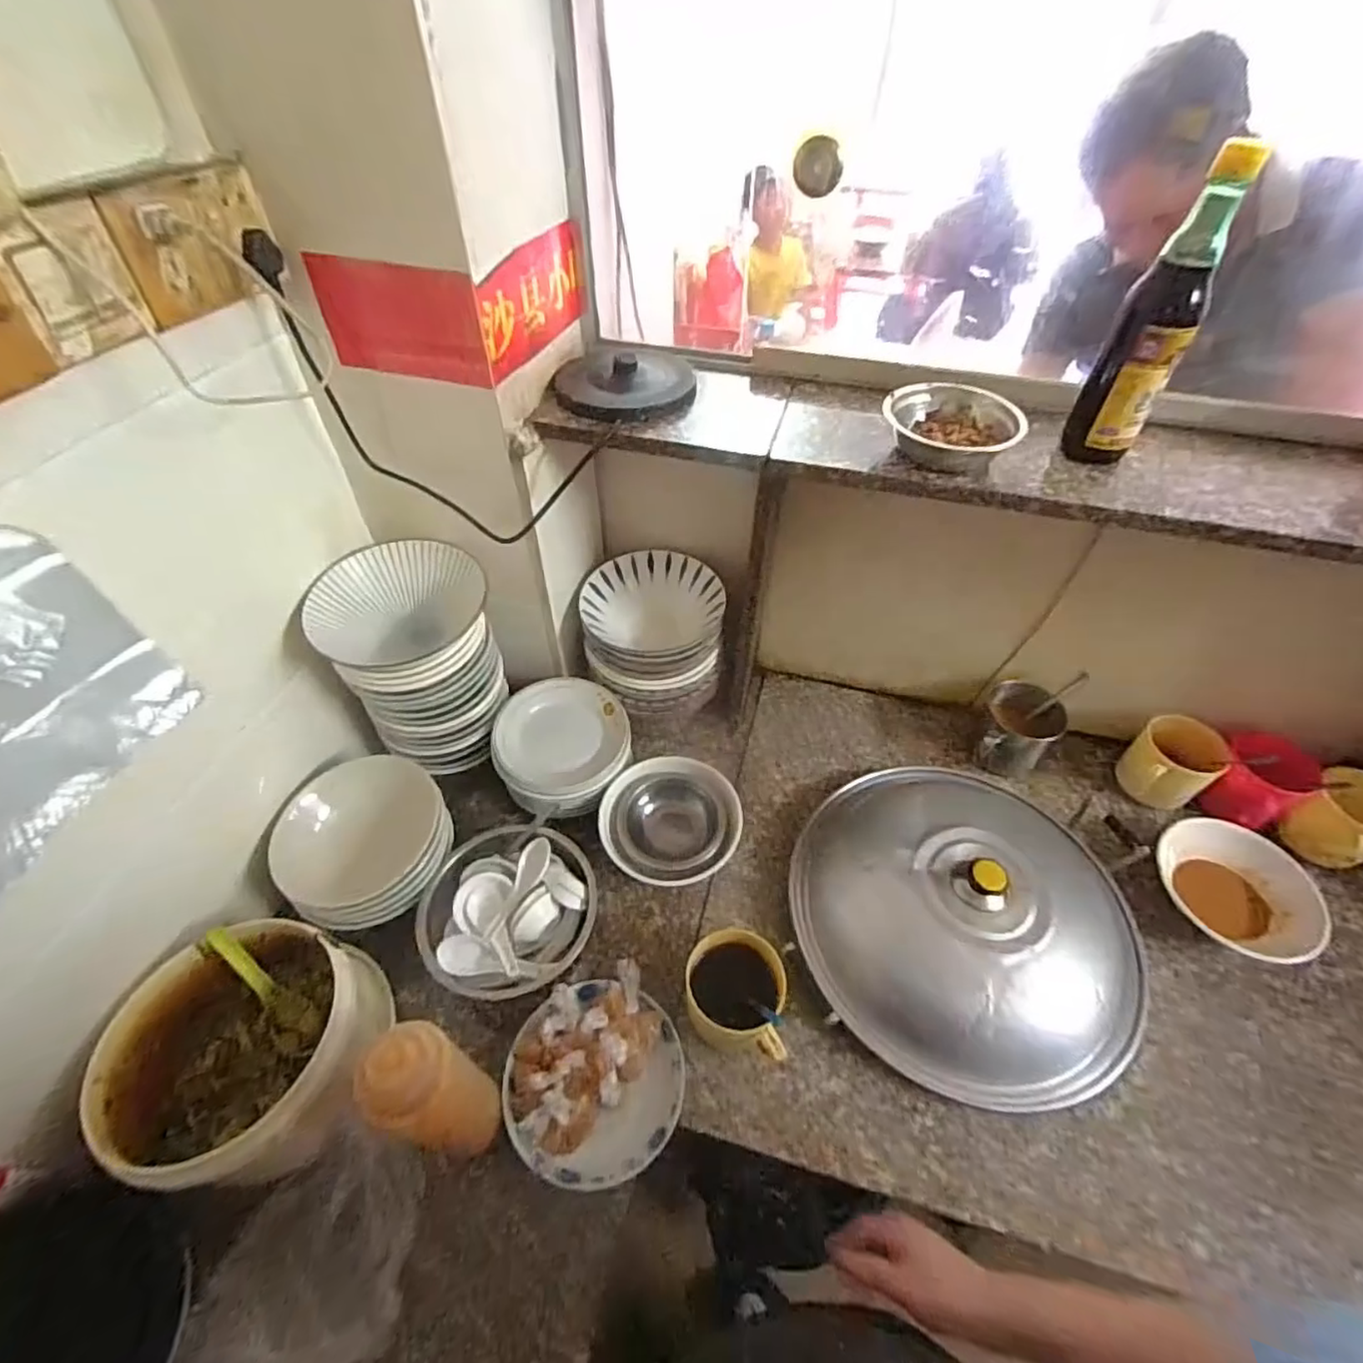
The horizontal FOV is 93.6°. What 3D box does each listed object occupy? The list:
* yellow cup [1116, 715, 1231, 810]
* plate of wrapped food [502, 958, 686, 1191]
[{"bbox_3d":[0.637,0.111,0.842,0.077,0.109,0.093,-28,54,-23],"label":"yellow cup"},{"bbox_3d":[-0.087,0.390,0.636,0.171,0.058,0.172,0,48,0],"label":"plate of wrapped food"}]

